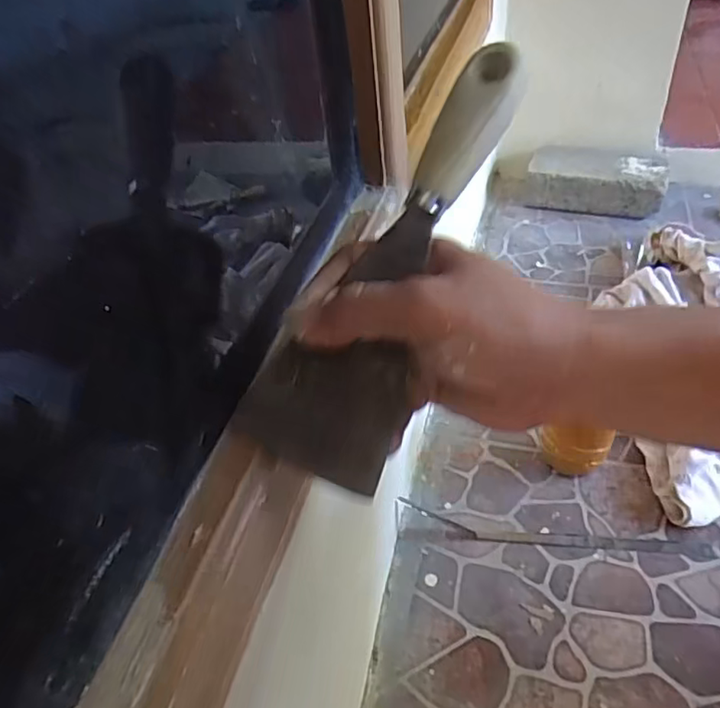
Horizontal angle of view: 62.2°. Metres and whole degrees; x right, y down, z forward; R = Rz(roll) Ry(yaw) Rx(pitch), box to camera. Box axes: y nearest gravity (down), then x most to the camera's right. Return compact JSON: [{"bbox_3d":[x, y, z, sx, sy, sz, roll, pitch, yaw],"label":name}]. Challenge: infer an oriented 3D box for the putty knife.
[{"bbox_3d":[0.014,-0.045,0.257,0.059,0.016,0.199,17,76,24],"label":"putty knife"}]

